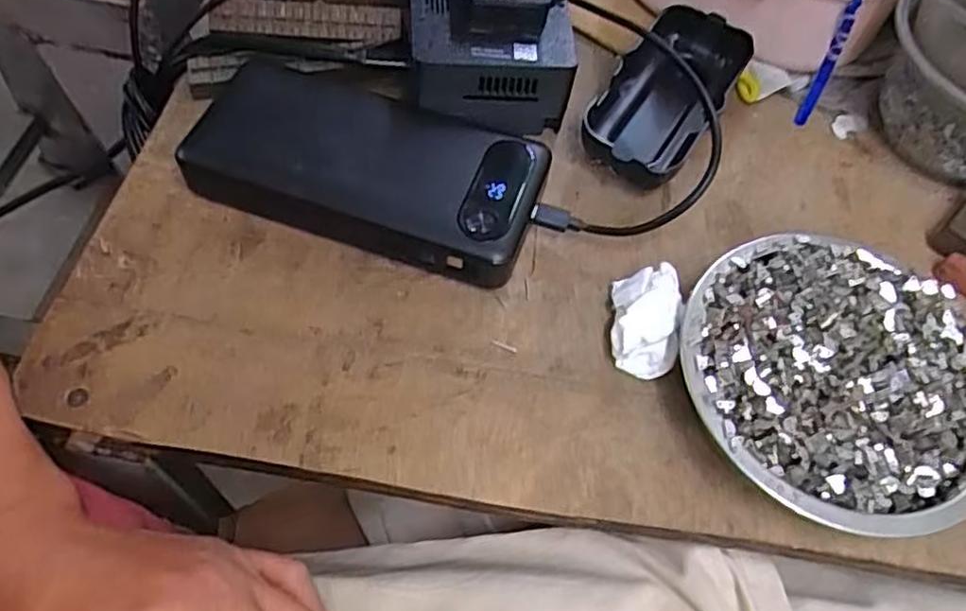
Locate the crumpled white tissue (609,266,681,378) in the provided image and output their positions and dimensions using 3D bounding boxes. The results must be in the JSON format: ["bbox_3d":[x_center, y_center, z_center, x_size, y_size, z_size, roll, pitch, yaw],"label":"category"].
[{"bbox_3d":[0.066,0.006,0.291,0.026,0.021,0.042,8,59,0],"label":"crumpled white tissue"}]

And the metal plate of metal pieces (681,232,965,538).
[{"bbox_3d":[0.137,0.029,0.278,0.116,0.031,0.117,2,59,-3],"label":"metal plate of metal pieces"}]

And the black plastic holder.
[{"bbox_3d":[0.091,-0.104,0.352,0.051,0.024,0.101,29,62,12],"label":"black plastic holder"}]

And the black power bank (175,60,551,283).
[{"bbox_3d":[-0.051,-0.063,0.316,0.152,0.026,0.070,19,60,7],"label":"black power bank"}]

